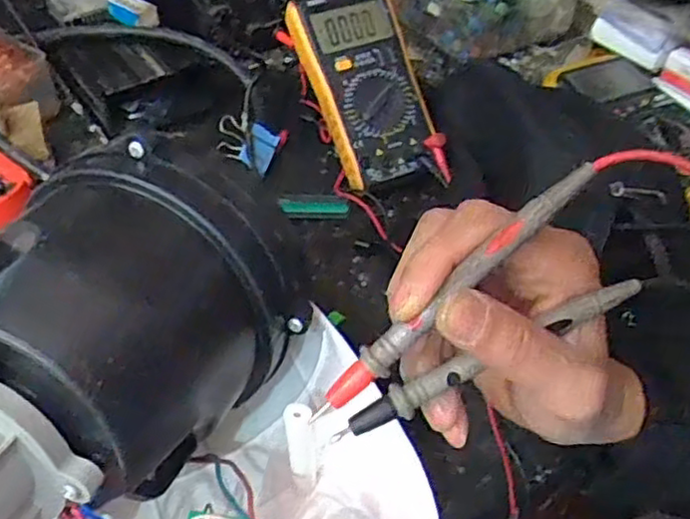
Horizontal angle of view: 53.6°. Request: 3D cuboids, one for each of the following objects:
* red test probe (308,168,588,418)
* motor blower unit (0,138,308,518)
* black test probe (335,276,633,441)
[{"bbox_3d":[0.040,0.012,0.251,0.133,0.007,0.010,-43,52,3],"label":"red test probe"},{"bbox_3d":[-0.111,0.053,0.262,0.101,0.093,0.248,20,48,19],"label":"motor blower unit"},{"bbox_3d":[0.057,0.038,0.265,0.134,0.008,0.011,-24,48,-7],"label":"black test probe"}]

